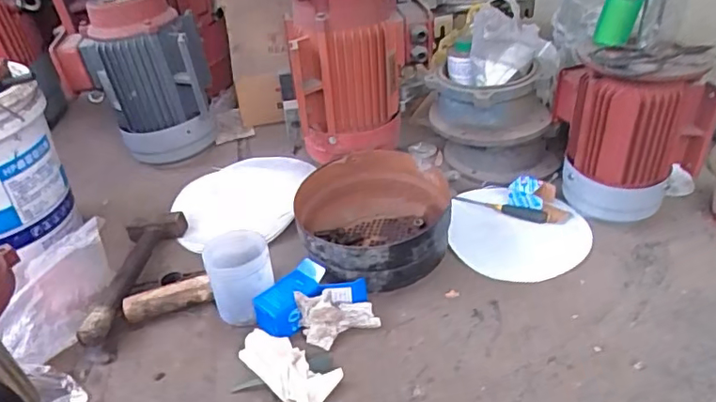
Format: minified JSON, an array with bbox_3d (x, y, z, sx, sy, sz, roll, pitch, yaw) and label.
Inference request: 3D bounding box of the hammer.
[{"bbox_3d":[-0.363,0.116,0.947,0.108,0.048,0.314,-8,34,-3],"label":"hammer"}]

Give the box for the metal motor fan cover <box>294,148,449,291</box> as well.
[{"bbox_3d":[0.025,0.038,0.949,0.242,0.117,0.247,-1,35,8],"label":"metal motor fan cover"}]

